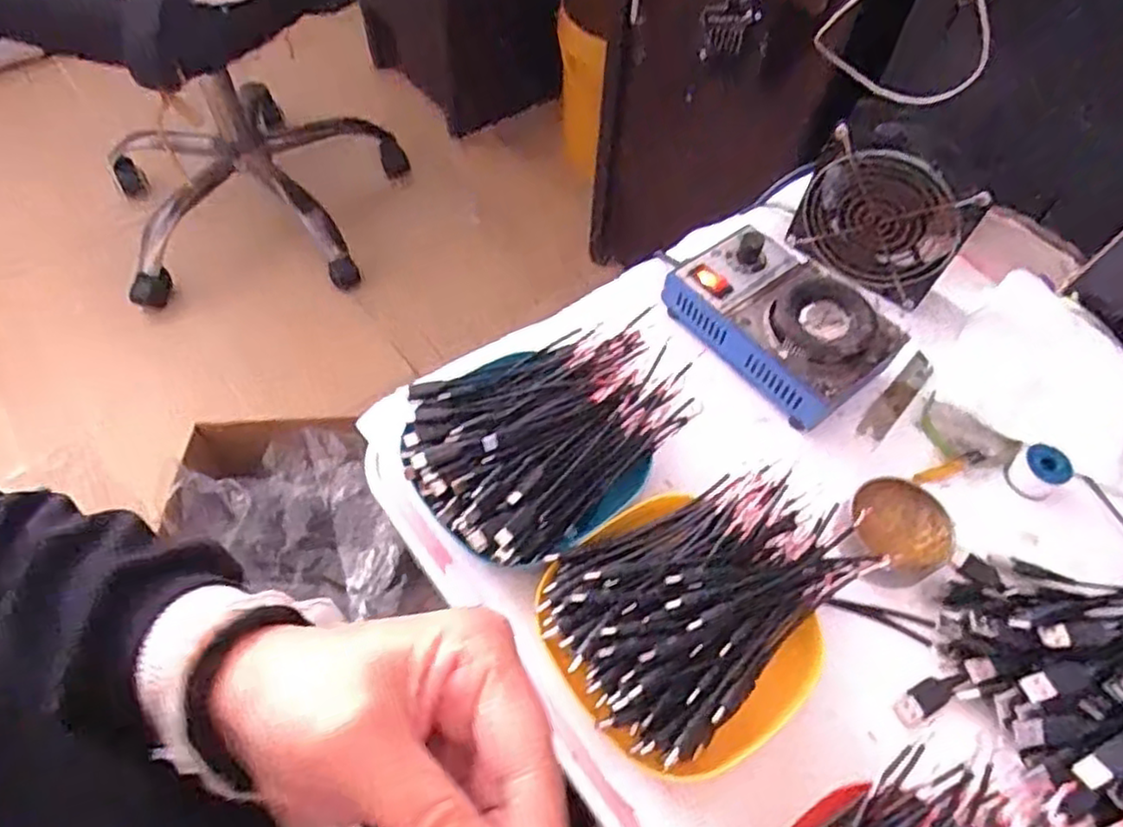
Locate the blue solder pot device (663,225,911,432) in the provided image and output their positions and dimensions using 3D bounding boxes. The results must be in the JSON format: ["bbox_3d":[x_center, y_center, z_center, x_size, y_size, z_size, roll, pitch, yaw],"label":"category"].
[{"bbox_3d":[0.156,-0.070,0.502,0.101,0.054,0.149,-34,65,-21],"label":"blue solder pot device"}]

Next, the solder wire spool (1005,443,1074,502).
[{"bbox_3d":[0.320,0.039,0.467,0.026,0.032,0.030,-27,63,-17],"label":"solder wire spool"}]

